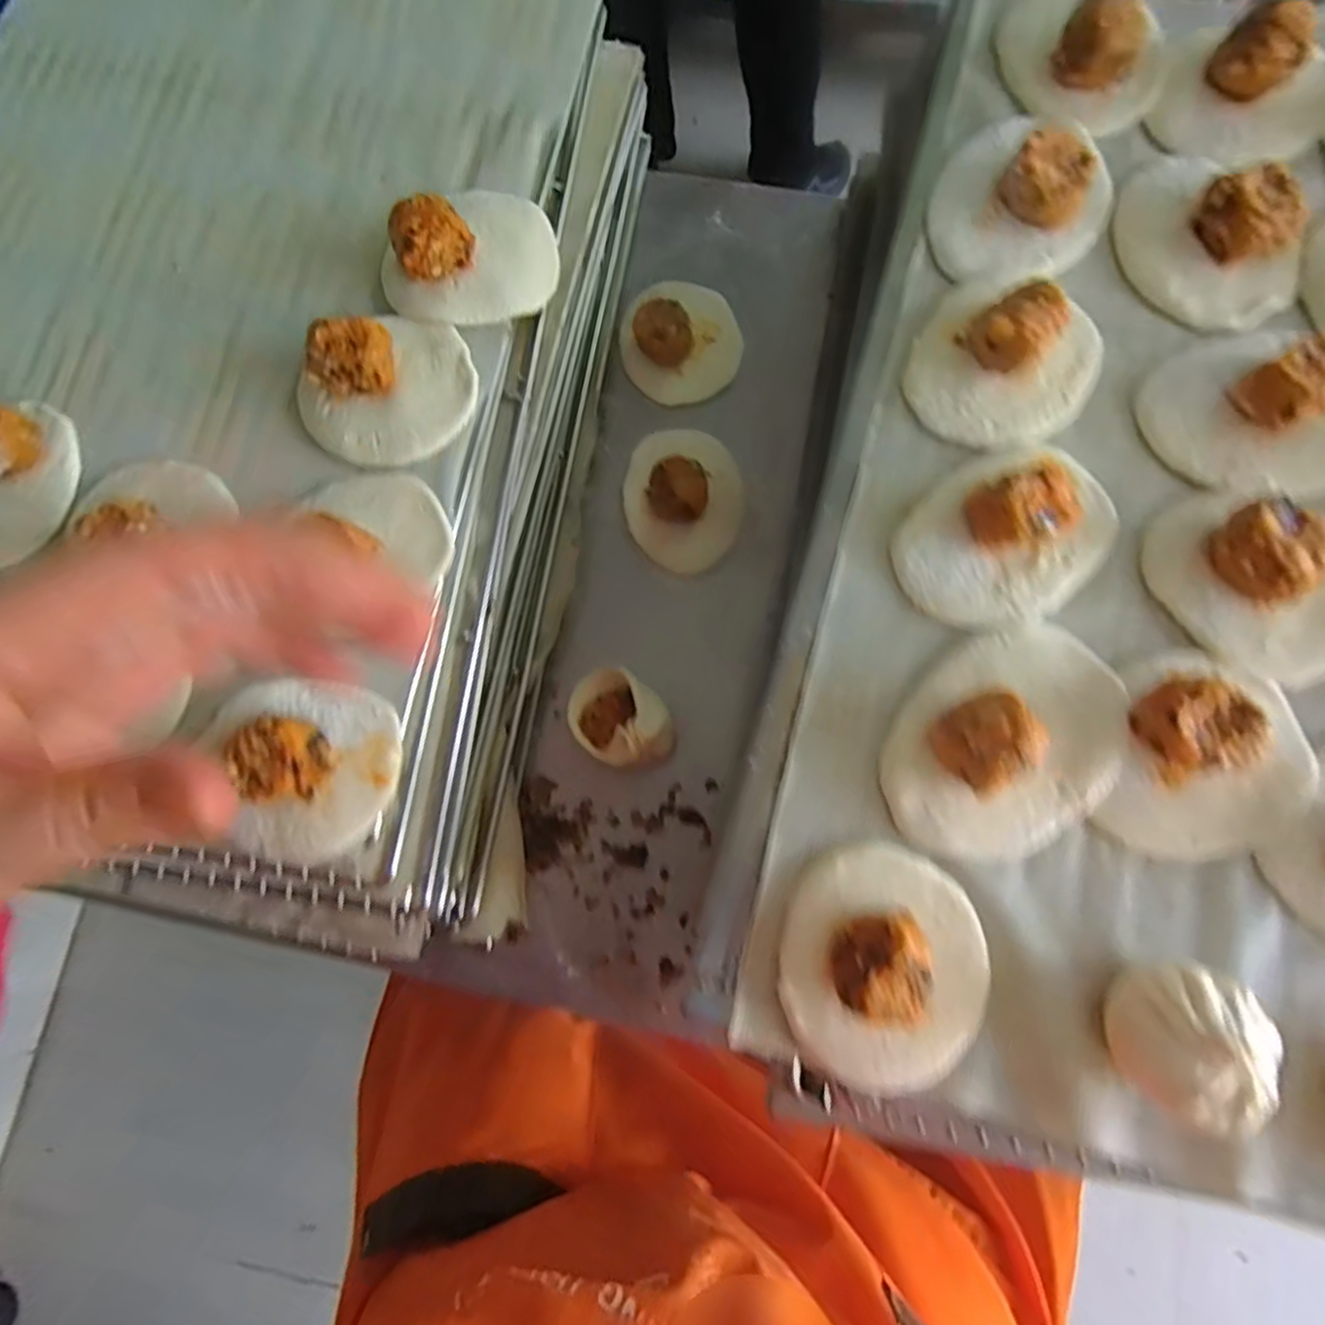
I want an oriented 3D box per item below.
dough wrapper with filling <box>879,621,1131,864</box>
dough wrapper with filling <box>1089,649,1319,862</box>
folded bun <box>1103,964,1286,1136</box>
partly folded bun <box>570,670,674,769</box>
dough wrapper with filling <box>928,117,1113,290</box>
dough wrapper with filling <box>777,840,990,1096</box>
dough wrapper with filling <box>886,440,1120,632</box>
[{"bbox_3d":[0.152,0.032,0.292,0.085,0.034,0.114,40,83,10],"label":"dough wrapper with filling"},{"bbox_3d":[0.237,0.040,0.288,0.079,0.028,0.088,15,79,5],"label":"dough wrapper with filling"},{"bbox_3d":[0.199,0.144,0.262,0.051,0.042,0.053,20,82,9],"label":"folded bun"},{"bbox_3d":[-0.027,0.037,0.432,0.072,0.044,0.053,39,82,9],"label":"partly folded bun"},{"bbox_3d":[0.183,-0.240,0.349,0.082,0.031,0.093,40,83,9],"label":"dough wrapper with filling"},{"bbox_3d":[0.092,0.122,0.273,0.082,0.031,0.093,8,79,4],"label":"dough wrapper with filling"},{"bbox_3d":[0.163,-0.063,0.313,0.080,0.030,0.101,41,83,10],"label":"dough wrapper with filling"}]

